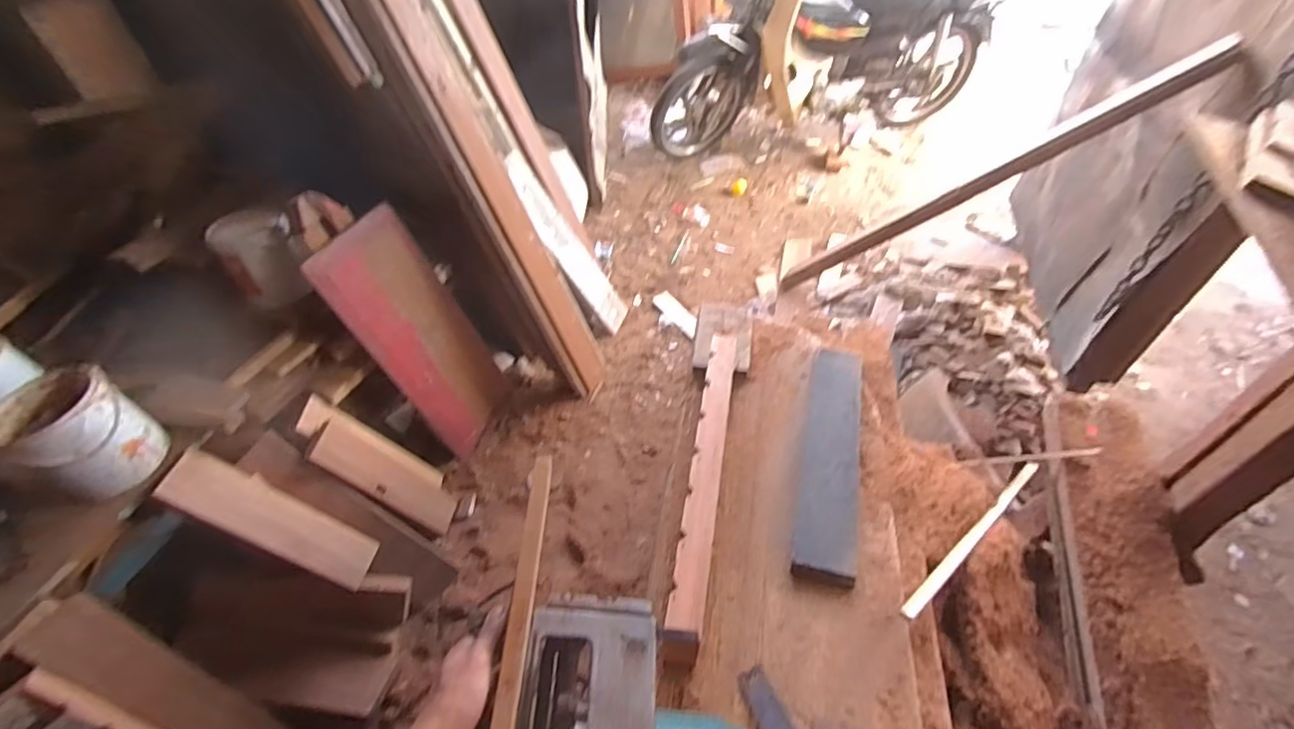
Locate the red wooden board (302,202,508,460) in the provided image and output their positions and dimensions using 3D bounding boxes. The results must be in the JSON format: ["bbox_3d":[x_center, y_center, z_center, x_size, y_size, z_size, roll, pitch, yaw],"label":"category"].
[{"bbox_3d":[-0.628,-0.074,1.631,0.042,0.706,0.300,6,47,34],"label":"red wooden board"}]

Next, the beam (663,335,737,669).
[{"bbox_3d":[0.100,0.175,0.935,0.050,0.109,0.568,8,47,8],"label":"beam"}]

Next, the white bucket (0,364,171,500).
[{"bbox_3d":[-1.077,0.128,1.092,0.186,0.172,0.180,-1,47,1],"label":"white bucket"}]

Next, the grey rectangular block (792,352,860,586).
[{"bbox_3d":[0.328,0.154,1.007,0.100,0.034,0.470,11,48,12],"label":"grey rectangular block"}]

